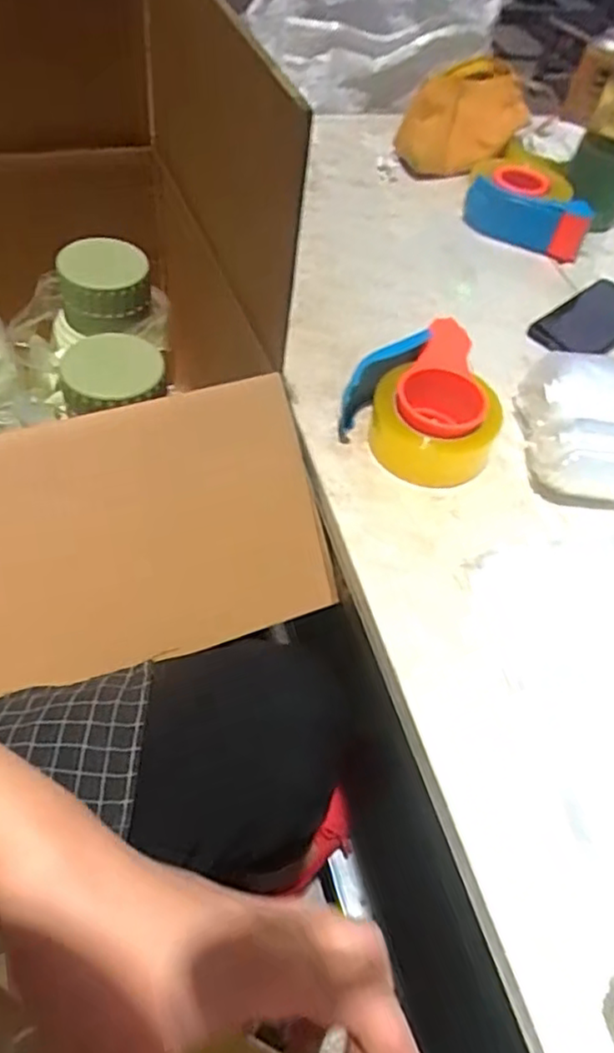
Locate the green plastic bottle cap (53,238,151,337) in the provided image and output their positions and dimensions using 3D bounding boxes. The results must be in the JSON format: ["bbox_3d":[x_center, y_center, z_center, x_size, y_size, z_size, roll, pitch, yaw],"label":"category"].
[{"bbox_3d":[-0.213,-0.260,0.703,0.095,0.045,0.087,-13,56,-17],"label":"green plastic bottle cap"}]

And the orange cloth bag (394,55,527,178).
[{"bbox_3d":[0.221,-0.557,0.932,0.106,0.108,0.200,36,57,22],"label":"orange cloth bag"}]

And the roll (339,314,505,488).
[{"bbox_3d":[0.119,-0.109,0.606,0.143,0.061,0.128,-34,61,-27],"label":"roll"}]

